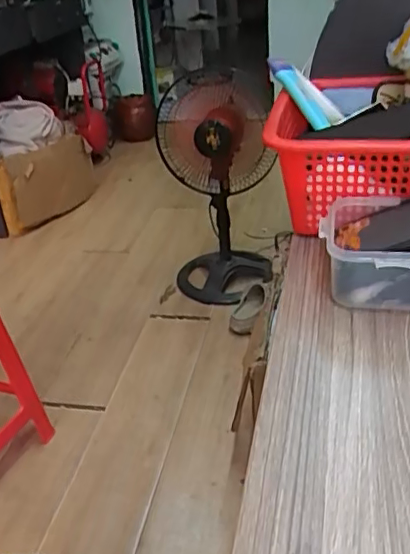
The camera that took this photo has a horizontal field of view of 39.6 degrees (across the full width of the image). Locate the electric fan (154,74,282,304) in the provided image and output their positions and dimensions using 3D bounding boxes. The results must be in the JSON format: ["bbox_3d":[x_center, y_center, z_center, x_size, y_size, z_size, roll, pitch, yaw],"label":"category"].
[{"bbox_3d":[0.047,-0.260,1.727,0.334,0.642,0.350,-6,31,1],"label":"electric fan"}]

